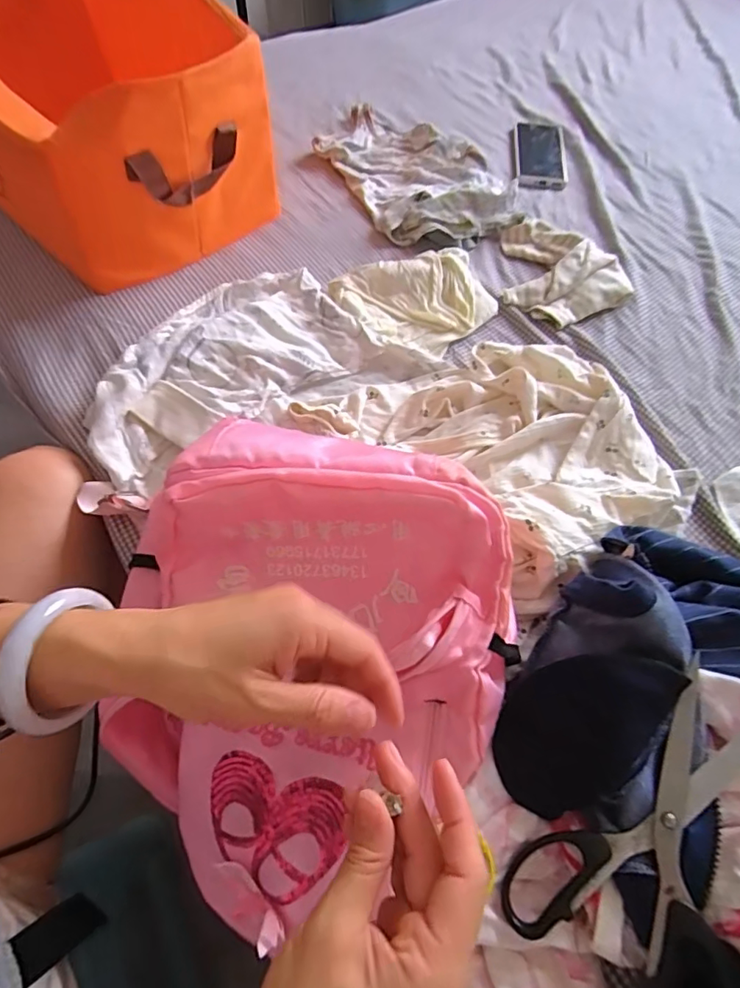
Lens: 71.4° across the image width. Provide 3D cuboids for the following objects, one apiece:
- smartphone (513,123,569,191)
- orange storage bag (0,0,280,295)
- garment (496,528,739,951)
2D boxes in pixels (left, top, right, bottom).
[{"bbox_3d":[0.268,-0.530,0.802,0.078,0.013,0.175,8,59,0],"label":"smartphone"},{"bbox_3d":[-0.337,-0.471,0.623,0.333,0.199,0.450,-29,66,-19],"label":"orange storage bag"},{"bbox_3d":[0.206,0.128,0.331,0.235,0.066,0.190,-34,68,-21],"label":"garment"}]

